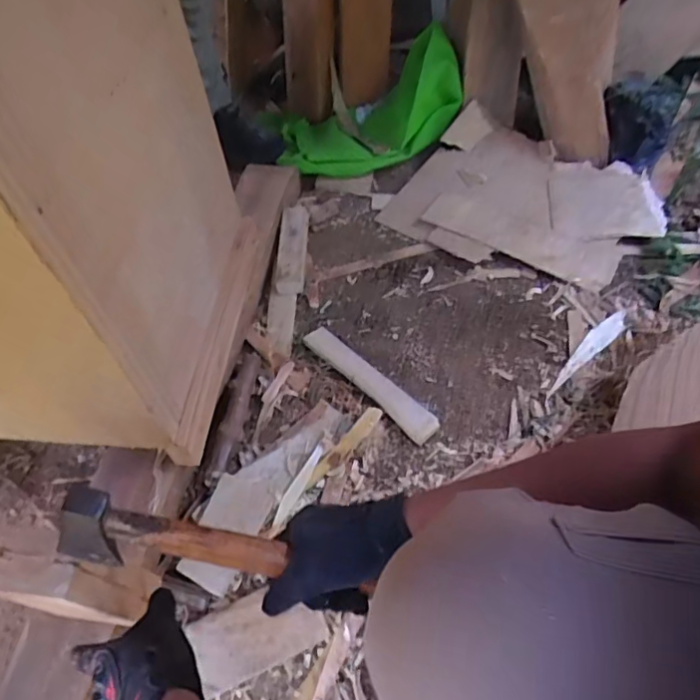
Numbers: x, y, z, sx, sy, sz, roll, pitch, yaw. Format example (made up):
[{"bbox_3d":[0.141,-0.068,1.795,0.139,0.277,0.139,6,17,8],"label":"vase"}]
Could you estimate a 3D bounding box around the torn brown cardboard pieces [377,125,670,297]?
[{"bbox_3d":[0.345,-0.301,1.135,0.478,0.032,0.337,28,69,24],"label":"torn brown cardboard pieces"}]

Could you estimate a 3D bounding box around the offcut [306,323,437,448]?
[{"bbox_3d":[0.032,0.048,0.935,0.047,0.021,0.280,-37,59,-24],"label":"offcut"}]

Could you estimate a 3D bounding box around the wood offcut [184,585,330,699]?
[{"bbox_3d":[-0.119,0.369,0.732,0.160,0.015,0.093,-23,71,-9],"label":"wood offcut"}]

